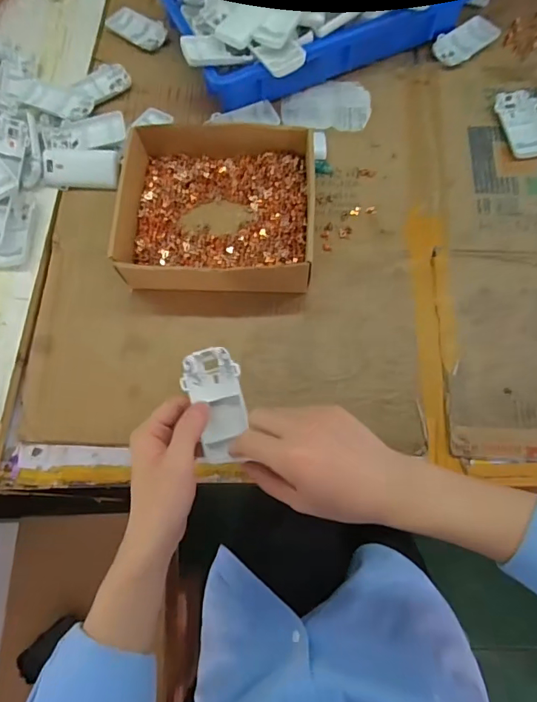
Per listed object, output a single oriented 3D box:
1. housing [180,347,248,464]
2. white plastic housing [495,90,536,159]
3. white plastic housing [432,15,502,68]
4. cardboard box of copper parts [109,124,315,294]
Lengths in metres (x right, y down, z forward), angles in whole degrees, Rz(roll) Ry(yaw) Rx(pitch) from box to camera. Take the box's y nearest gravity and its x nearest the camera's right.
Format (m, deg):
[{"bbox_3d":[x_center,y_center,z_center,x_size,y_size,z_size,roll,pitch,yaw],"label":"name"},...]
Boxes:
[{"bbox_3d":[-0.044,0.046,0.390,0.047,0.020,0.094,-11,84,-3],"label":"housing"},{"bbox_3d":[0.316,-0.285,0.573,0.051,0.011,0.100,-7,71,-2],"label":"white plastic housing"},{"bbox_3d":[0.266,-0.417,0.622,0.088,0.018,0.049,-34,74,-10],"label":"white plastic housing"},{"bbox_3d":[-0.058,-0.163,0.527,0.212,0.054,0.208,3,71,2],"label":"cardboard box of copper parts"}]

